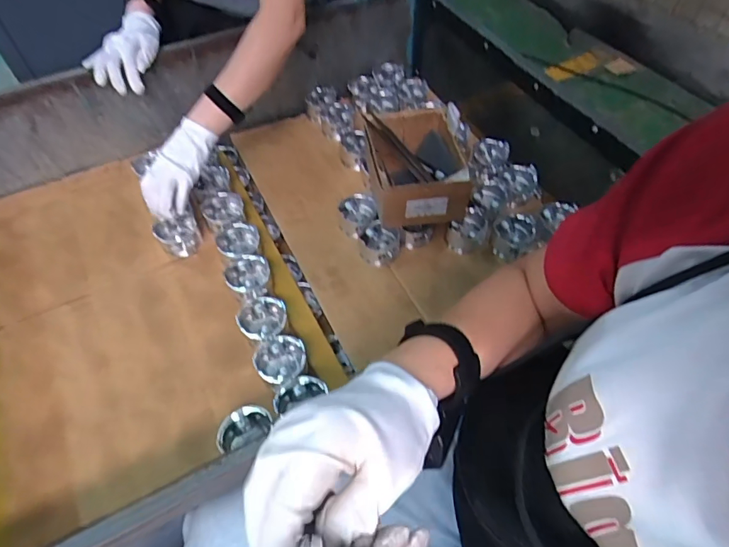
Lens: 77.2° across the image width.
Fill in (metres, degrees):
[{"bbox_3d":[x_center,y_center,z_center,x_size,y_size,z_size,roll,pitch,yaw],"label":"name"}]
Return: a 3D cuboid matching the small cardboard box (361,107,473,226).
[{"bbox_3d":[0.087,-0.188,0.809,0.151,0.093,0.192,-7,55,-4],"label":"small cardboard box"}]

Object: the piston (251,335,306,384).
[{"bbox_3d":[-0.124,0.134,0.680,0.076,0.044,0.072,-11,55,-6],"label":"piston"}]

